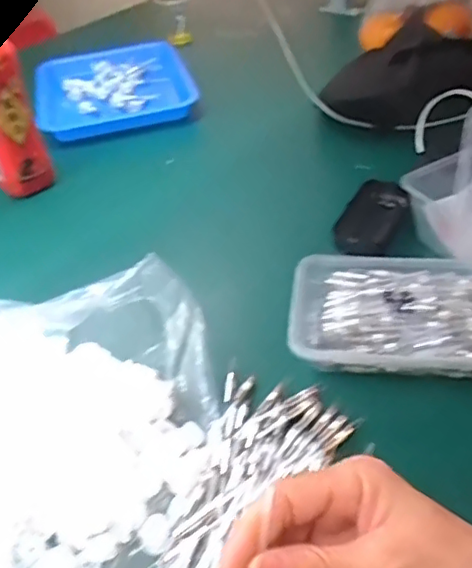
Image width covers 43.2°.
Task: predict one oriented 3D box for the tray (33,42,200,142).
[{"bbox_3d":[-0.198,-0.317,0.955,0.240,0.029,0.283,-12,41,-8],"label":"tray"}]

